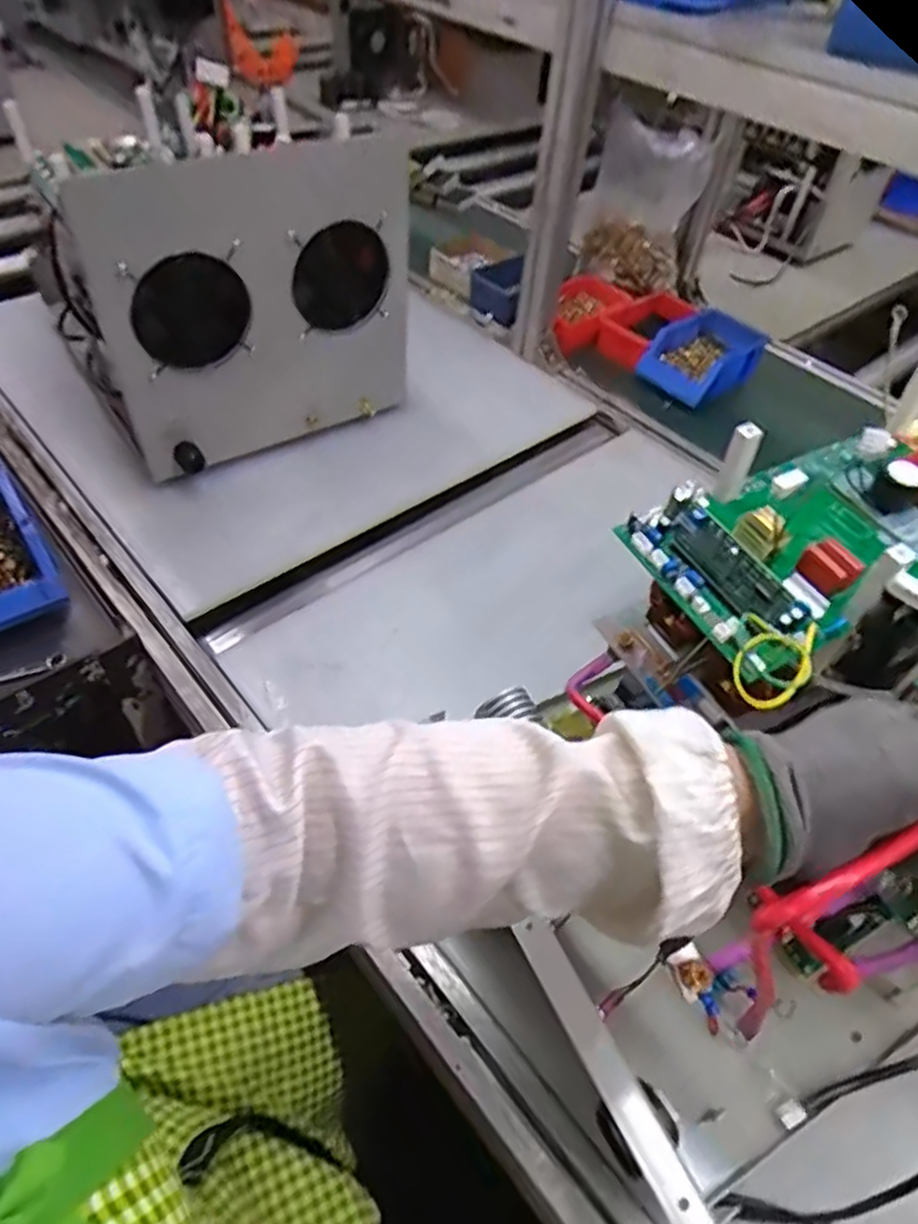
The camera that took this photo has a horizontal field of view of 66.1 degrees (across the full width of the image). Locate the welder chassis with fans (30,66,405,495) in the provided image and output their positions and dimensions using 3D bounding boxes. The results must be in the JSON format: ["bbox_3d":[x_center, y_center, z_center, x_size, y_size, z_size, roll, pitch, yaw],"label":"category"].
[{"bbox_3d":[-0.258,-0.368,0.794,0.314,0.306,0.269,-28,57,-26],"label":"welder chassis with fans"}]

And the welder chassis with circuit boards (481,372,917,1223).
[{"bbox_3d":[0.248,0.074,0.444,0.458,0.290,0.300,-21,54,-20],"label":"welder chassis with circuit boards"}]

